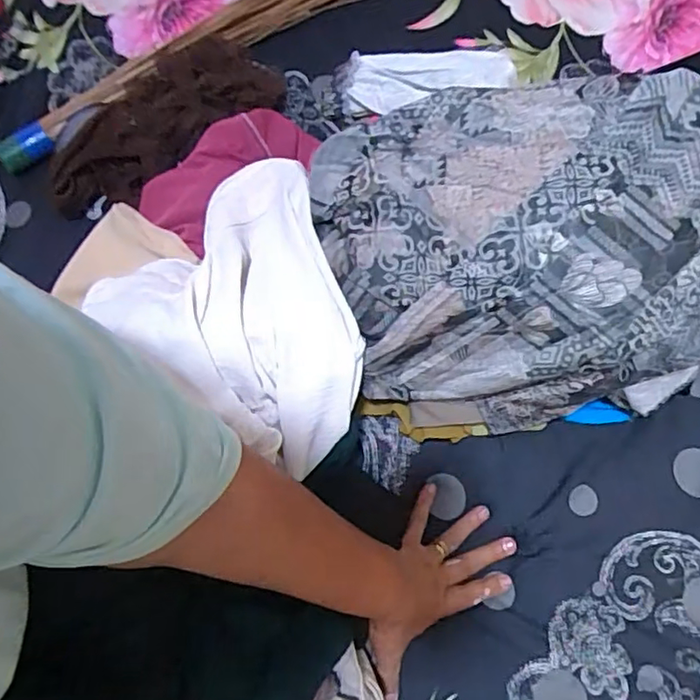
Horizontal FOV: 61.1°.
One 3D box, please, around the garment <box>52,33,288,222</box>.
[{"bbox_3d":[-0.213,-0.247,0.663,0.273,0.058,0.121,-29,75,10],"label":"garment"}]

